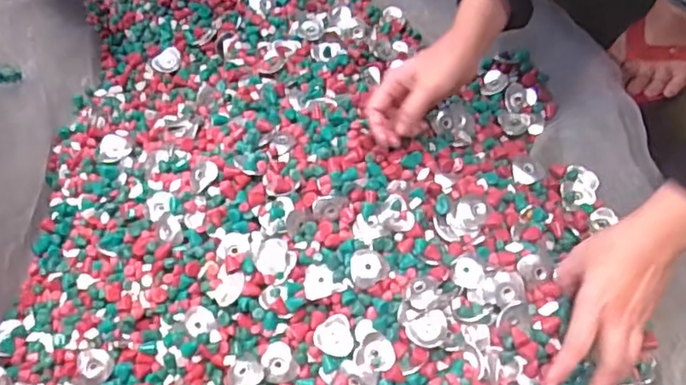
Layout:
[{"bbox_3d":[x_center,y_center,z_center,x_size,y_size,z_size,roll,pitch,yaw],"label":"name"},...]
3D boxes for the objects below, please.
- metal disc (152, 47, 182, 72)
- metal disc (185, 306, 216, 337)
[{"bbox_3d":[-0.225,-0.170,0.764,0.032,0.009,0.038,34,67,22],"label":"metal disc"},{"bbox_3d":[-0.136,0.122,0.561,0.027,0.007,0.028,-2,60,3],"label":"metal disc"}]

